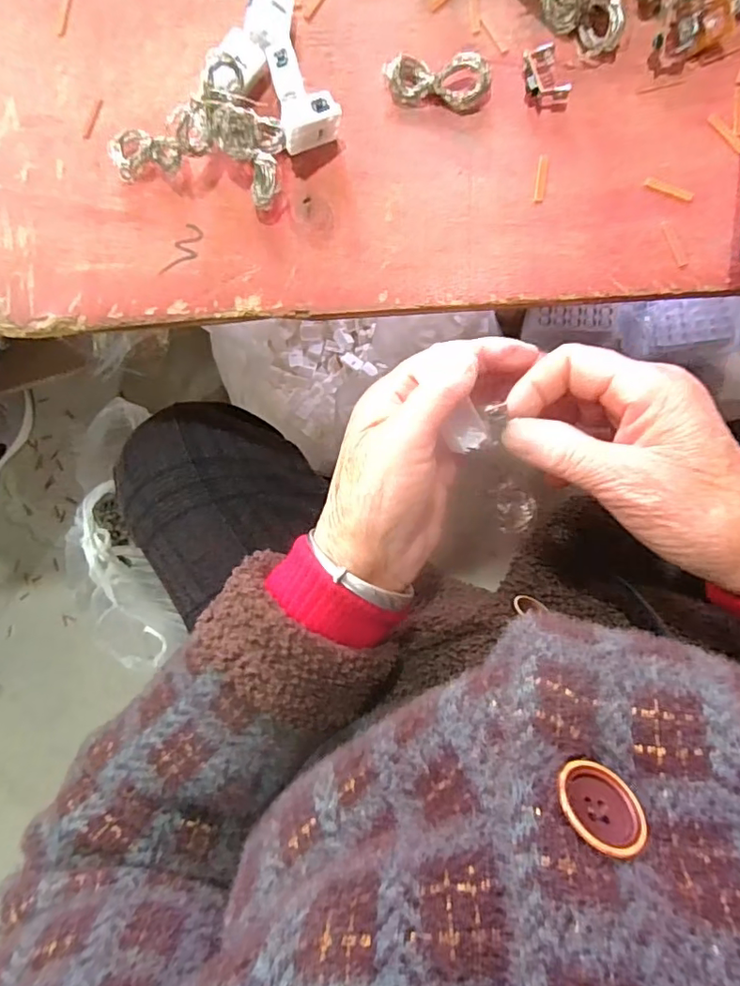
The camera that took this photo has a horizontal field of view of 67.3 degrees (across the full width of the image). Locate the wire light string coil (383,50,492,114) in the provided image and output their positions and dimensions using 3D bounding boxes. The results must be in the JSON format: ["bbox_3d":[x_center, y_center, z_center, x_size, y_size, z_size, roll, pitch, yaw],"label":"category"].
[{"bbox_3d":[0.032,-0.198,0.267,0.050,0.011,0.021,15,92,10],"label":"wire light string coil"}]

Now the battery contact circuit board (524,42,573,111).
[{"bbox_3d":[0.083,-0.193,0.259,0.019,0.009,0.026,-7,89,10],"label":"battery contact circuit board"}]

